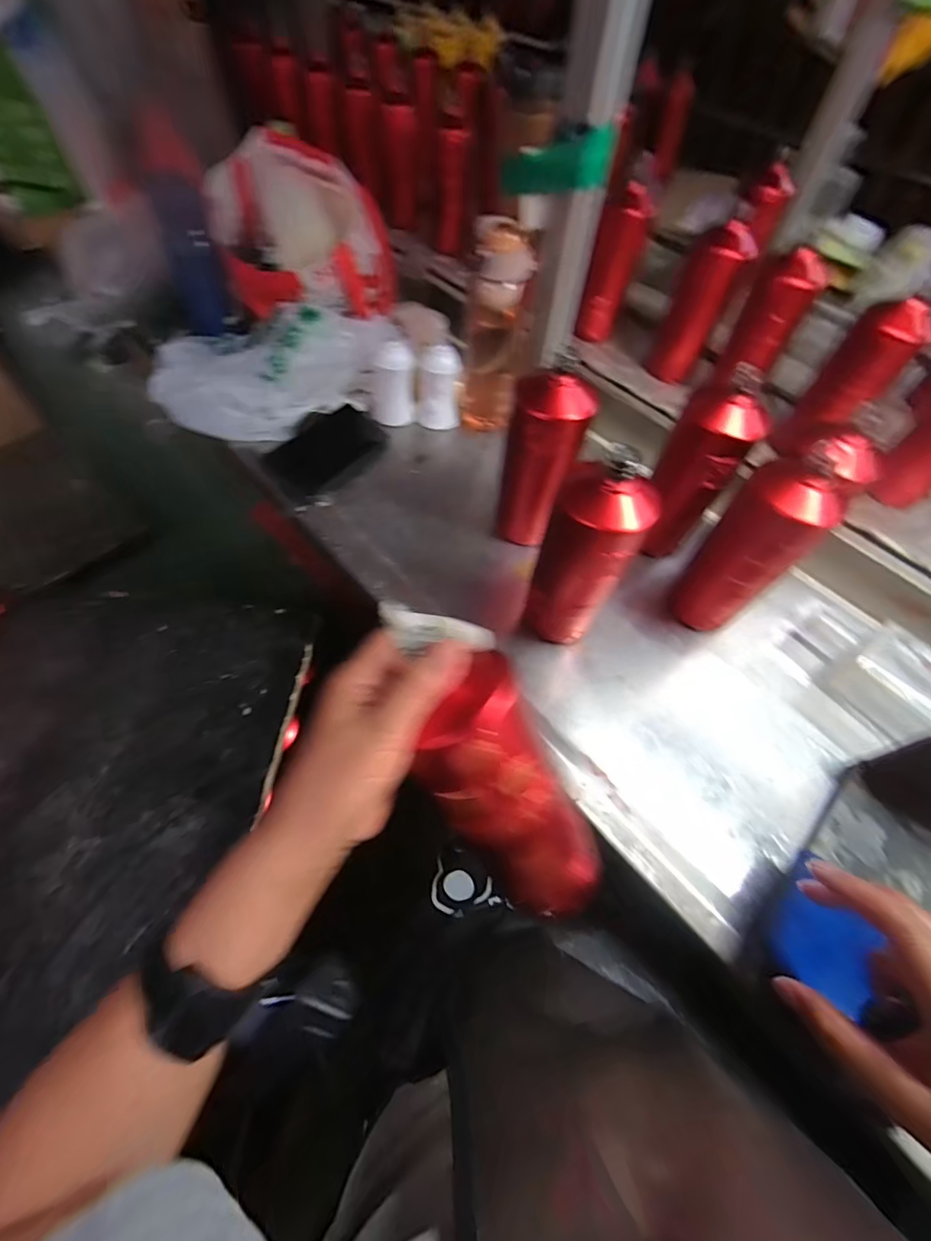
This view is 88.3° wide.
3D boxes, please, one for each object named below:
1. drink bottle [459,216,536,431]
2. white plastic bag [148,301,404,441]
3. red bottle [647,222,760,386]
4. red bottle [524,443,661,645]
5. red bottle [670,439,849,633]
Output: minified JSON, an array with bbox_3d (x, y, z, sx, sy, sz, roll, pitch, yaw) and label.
[{"bbox_3d":[0.042,-0.353,0.604,0.082,0.221,0.061,4,62,-1],"label":"drink bottle"},{"bbox_3d":[-0.262,-0.341,0.643,0.326,0.085,0.194,-5,62,-5],"label":"white plastic bag"},{"bbox_3d":[0.320,-0.440,0.675,0.070,0.184,0.073,18,62,7],"label":"red bottle"},{"bbox_3d":[0.106,-0.047,0.442,0.079,0.216,0.070,27,64,12],"label":"red bottle"},{"bbox_3d":[0.272,-0.063,0.459,0.064,0.192,0.076,-8,62,-7],"label":"red bottle"}]

